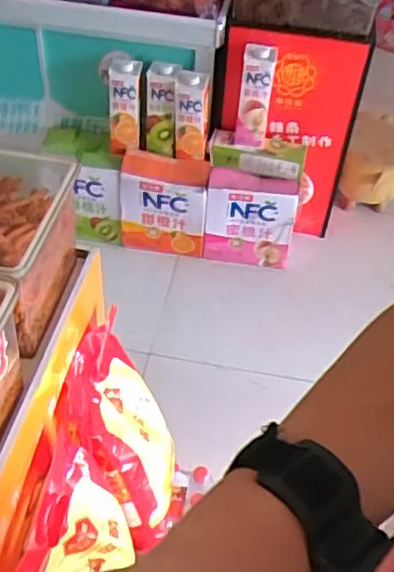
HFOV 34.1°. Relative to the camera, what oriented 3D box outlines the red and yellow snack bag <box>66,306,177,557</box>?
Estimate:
[{"bbox_3d":[-0.116,0.245,1.129,0.053,0.380,0.217,-9,38,26],"label":"red and yellow snack bag"}]

